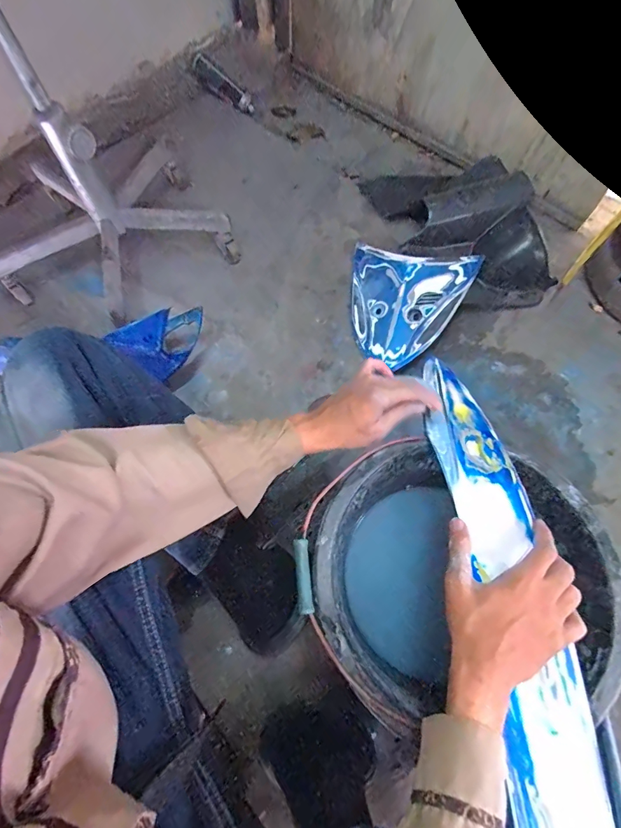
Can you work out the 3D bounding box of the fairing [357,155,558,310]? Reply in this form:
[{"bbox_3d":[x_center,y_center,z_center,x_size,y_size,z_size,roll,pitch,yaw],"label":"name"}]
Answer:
[{"bbox_3d":[0.339,-0.405,0.890,0.273,0.134,0.397,-23,67,-7],"label":"fairing"}]

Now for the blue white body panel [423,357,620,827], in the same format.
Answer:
[{"bbox_3d":[0.217,0.238,0.407,0.109,0.066,0.685,-7,69,0],"label":"blue white body panel"}]

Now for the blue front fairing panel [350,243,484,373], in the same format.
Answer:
[{"bbox_3d":[0.193,-0.223,0.832,0.261,0.091,0.306,14,68,7],"label":"blue front fairing panel"}]

